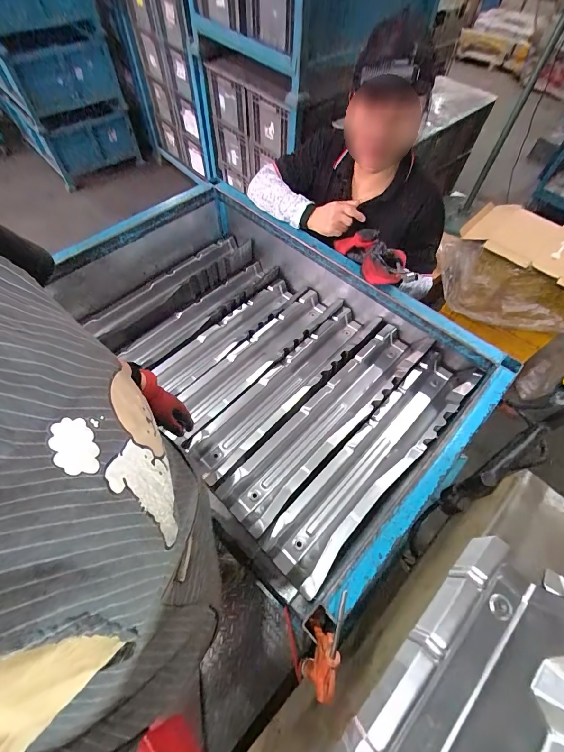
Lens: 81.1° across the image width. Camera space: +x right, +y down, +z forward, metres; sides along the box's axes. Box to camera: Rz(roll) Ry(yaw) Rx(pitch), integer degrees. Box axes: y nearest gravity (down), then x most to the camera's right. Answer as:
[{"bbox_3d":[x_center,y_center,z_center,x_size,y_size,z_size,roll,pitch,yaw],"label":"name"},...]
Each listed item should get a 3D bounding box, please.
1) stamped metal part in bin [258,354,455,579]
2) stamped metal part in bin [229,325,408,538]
[{"bbox_3d":[0.200,0.153,0.714,0.596,0.064,0.095,-40,68,-22],"label":"stamped metal part in bin"},{"bbox_3d":[0.117,0.084,0.748,0.121,0.068,0.601,38,65,19],"label":"stamped metal part in bin"}]

